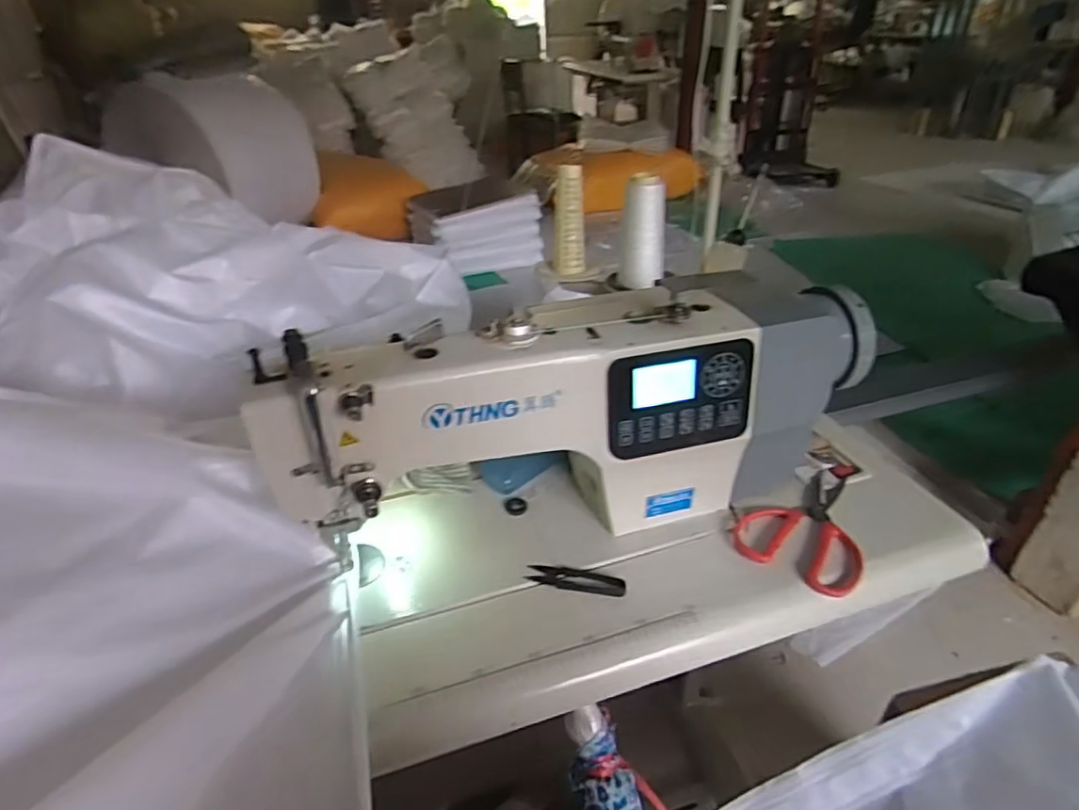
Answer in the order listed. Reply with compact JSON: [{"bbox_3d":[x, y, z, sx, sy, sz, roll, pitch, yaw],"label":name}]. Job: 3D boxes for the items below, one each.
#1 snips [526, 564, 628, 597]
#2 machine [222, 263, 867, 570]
[{"bbox_3d":[0.037,0.172,0.616,0.096,0.008,0.025,6,34,11],"label":"snips"},{"bbox_3d":[0.046,0.014,0.641,0.598,0.237,0.142,-11,35,-15],"label":"machine"}]

